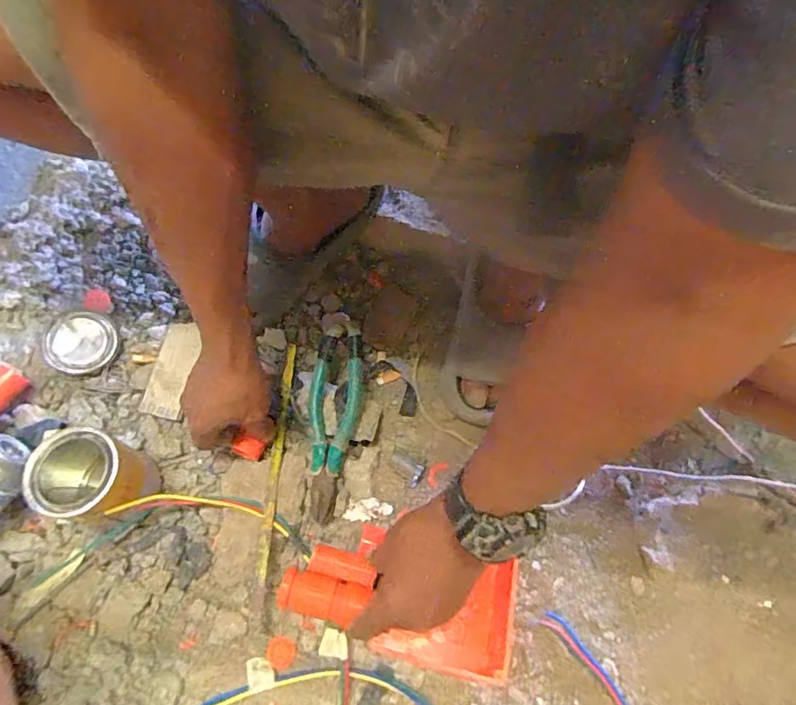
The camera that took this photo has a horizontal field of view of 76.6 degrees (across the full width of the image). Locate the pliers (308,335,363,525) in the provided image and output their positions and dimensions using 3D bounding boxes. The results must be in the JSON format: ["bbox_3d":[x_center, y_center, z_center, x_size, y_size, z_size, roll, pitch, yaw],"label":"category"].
[{"bbox_3d":[-0.076,0.088,0.557,0.058,0.029,0.190,9,67,1],"label":"pliers"}]

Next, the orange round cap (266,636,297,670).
[{"bbox_3d":[-0.116,0.299,0.502,0.029,0.006,0.027,15,67,3],"label":"orange round cap"}]

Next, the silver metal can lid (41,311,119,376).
[{"bbox_3d":[-0.371,-0.013,0.590,0.074,0.016,0.074,2,72,-7],"label":"silver metal can lid"}]

